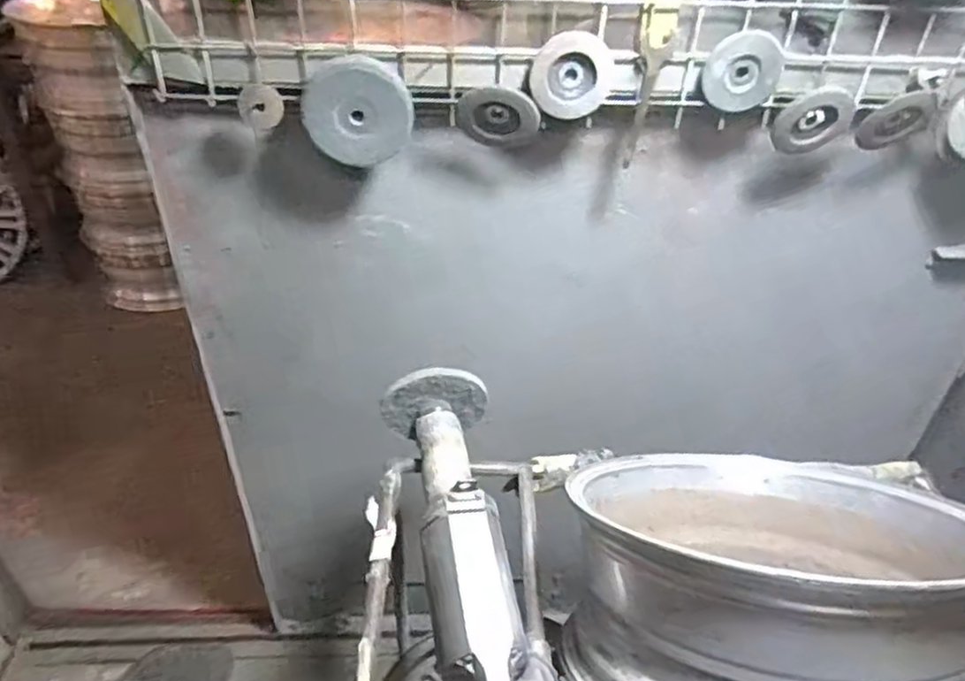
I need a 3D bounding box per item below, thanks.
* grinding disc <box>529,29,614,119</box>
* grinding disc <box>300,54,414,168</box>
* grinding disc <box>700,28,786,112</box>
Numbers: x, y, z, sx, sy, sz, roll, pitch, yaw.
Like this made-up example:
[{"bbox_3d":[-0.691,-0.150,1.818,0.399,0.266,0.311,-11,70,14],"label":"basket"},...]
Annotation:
[{"bbox_3d":[0.101,-0.304,0.798,0.092,0.089,0.011,1,38,-3],"label":"grinding disc"},{"bbox_3d":[-0.142,-0.261,0.793,0.119,0.110,0.033,1,38,-4],"label":"grinding disc"},{"bbox_3d":[0.300,-0.309,0.803,0.089,0.086,0.011,4,38,0],"label":"grinding disc"}]

